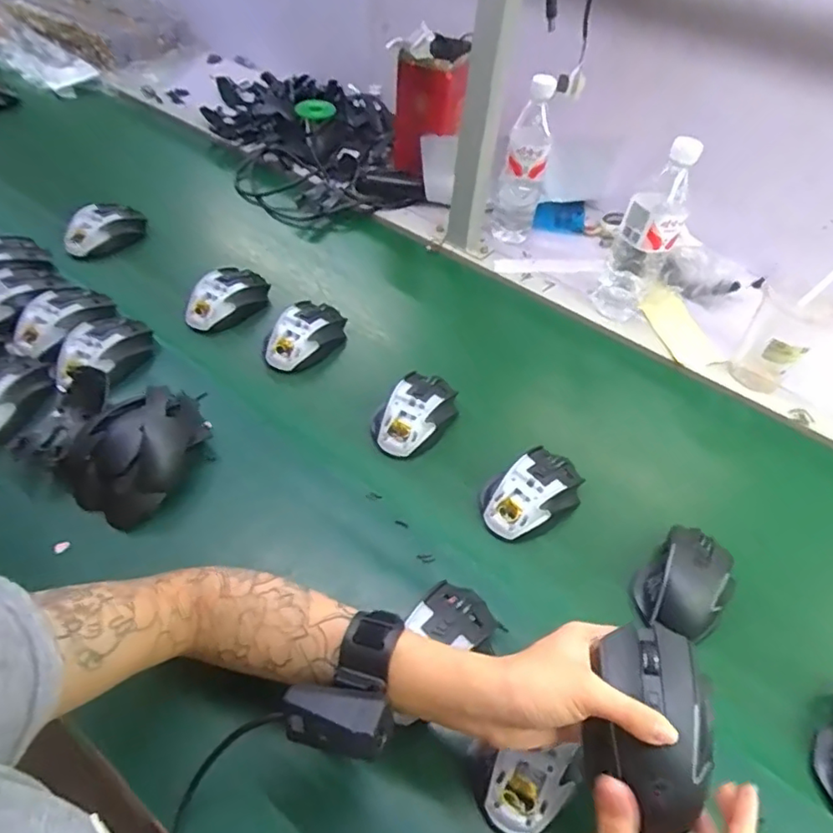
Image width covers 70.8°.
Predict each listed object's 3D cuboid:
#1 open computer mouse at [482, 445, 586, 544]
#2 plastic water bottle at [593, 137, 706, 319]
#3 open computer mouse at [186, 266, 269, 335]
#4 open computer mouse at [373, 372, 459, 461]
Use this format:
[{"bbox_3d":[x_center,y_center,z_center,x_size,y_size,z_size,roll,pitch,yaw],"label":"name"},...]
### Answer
[{"bbox_3d":[0.117,0.077,0.594,0.113,0.043,0.071,-28,57,-26],"label":"open computer mouse"},{"bbox_3d":[0.294,-0.231,0.752,0.074,0.227,0.064,25,51,16],"label":"plastic water bottle"},{"bbox_3d":[-0.246,-0.153,0.763,0.063,0.045,0.118,38,56,25],"label":"open computer mouse"},{"bbox_3d":[0.001,-0.004,0.651,0.076,0.035,0.112,32,53,21],"label":"open computer mouse"}]

